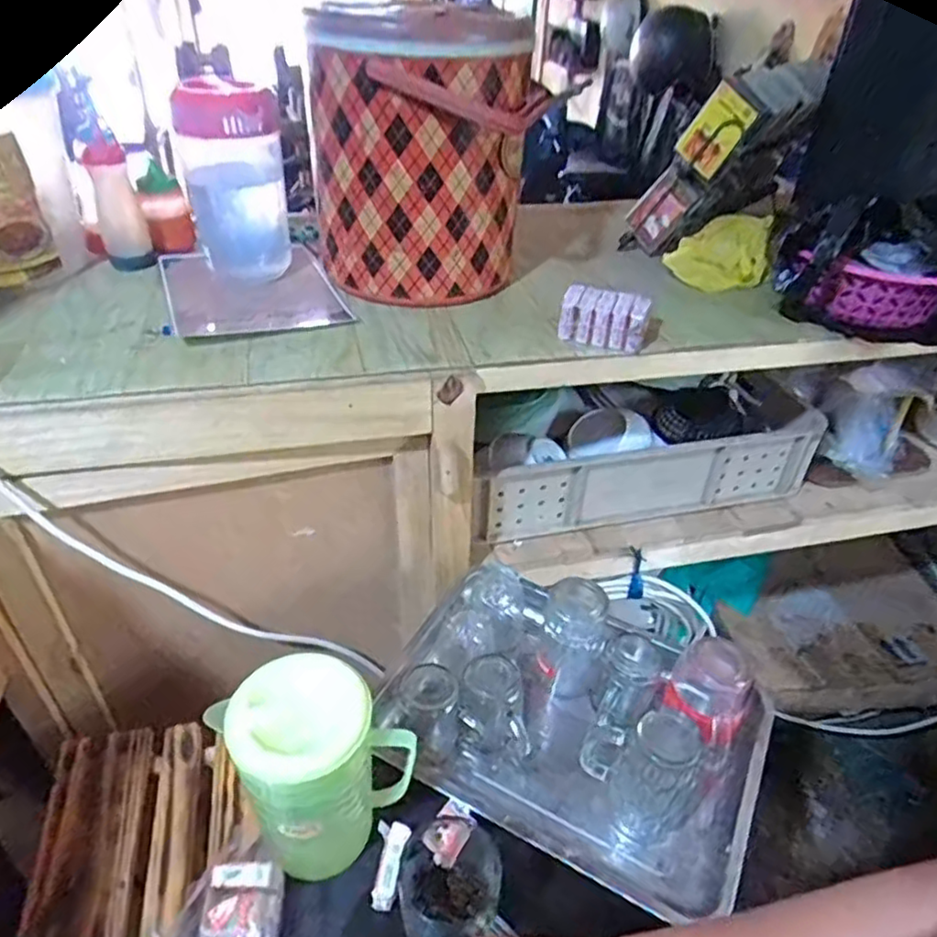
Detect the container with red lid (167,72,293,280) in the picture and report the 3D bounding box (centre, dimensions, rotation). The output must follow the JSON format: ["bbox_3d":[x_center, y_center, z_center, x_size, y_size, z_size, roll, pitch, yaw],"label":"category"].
[{"bbox_3d":[-0.313,-0.384,0.914,0.116,0.230,0.135,-11,41,-17],"label":"container with red lid"}]

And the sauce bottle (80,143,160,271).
[{"bbox_3d":[-0.488,-0.364,0.938,0.066,0.149,0.053,31,47,30],"label":"sauce bottle"}]

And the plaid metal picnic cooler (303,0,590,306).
[{"bbox_3d":[-0.055,-0.370,0.845,0.201,0.316,0.197,-24,46,-30],"label":"plaid metal picnic cooler"}]

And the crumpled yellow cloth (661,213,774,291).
[{"bbox_3d":[0.372,-0.326,1.008,0.138,0.096,0.086,17,41,16],"label":"crumpled yellow cloth"}]

